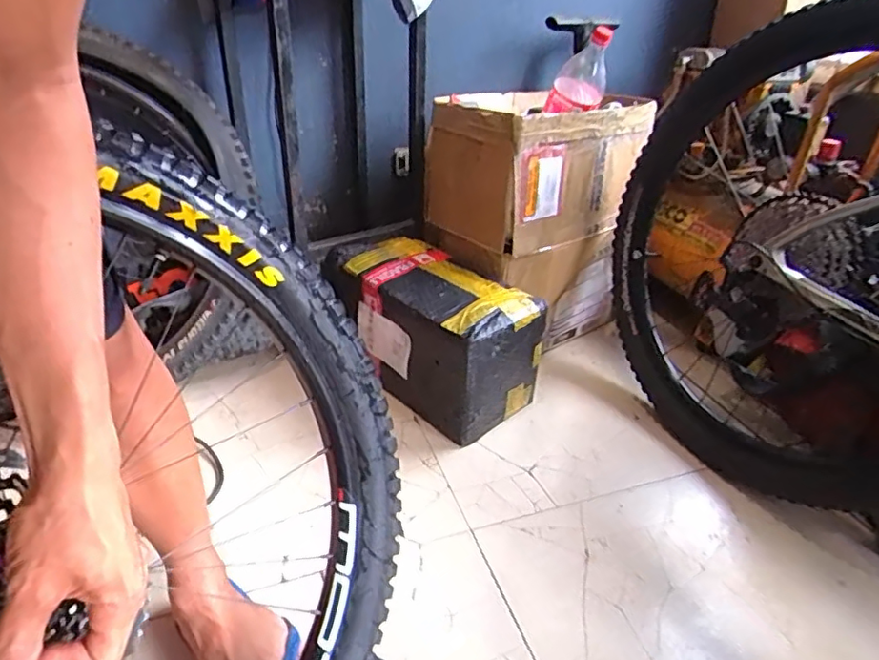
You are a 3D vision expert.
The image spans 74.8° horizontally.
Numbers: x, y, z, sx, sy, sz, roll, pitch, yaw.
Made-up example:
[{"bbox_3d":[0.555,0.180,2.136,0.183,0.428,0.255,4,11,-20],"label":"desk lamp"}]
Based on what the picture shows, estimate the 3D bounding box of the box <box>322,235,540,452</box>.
[{"bbox_3d":[-0.006,0.003,1.103,0.199,0.245,0.361,-26,42,-36],"label":"box"}]

